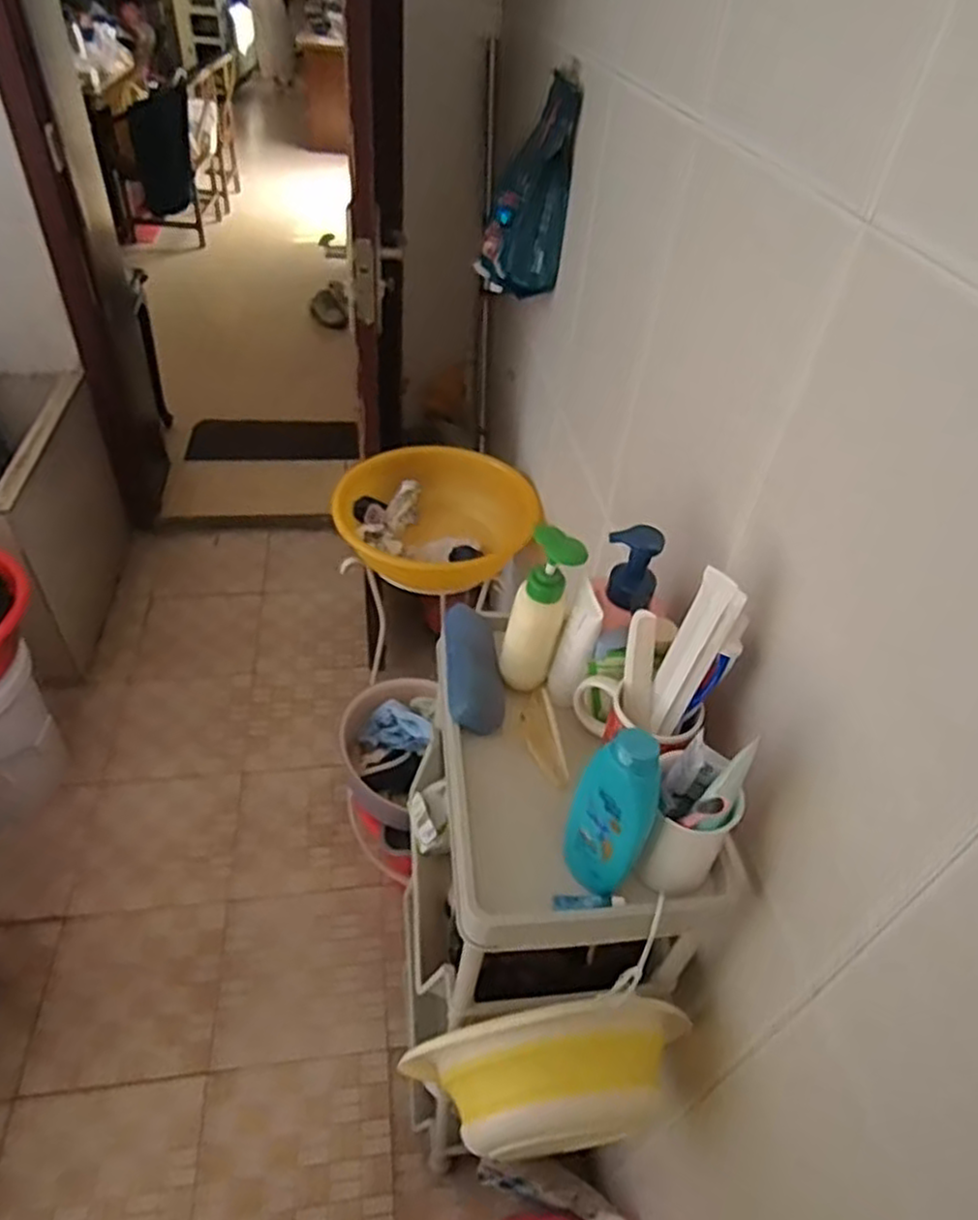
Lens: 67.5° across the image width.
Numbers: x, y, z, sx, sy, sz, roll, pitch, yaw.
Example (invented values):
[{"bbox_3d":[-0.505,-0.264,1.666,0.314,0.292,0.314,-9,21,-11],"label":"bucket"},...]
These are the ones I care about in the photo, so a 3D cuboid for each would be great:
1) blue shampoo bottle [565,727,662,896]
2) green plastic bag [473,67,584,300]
[{"bbox_3d":[0.096,0.160,0.571,0.059,0.162,0.031,16,44,11],"label":"blue shampoo bottle"},{"bbox_3d":[0.055,-0.655,1.149,0.134,0.273,0.114,2,43,-4],"label":"green plastic bag"}]

